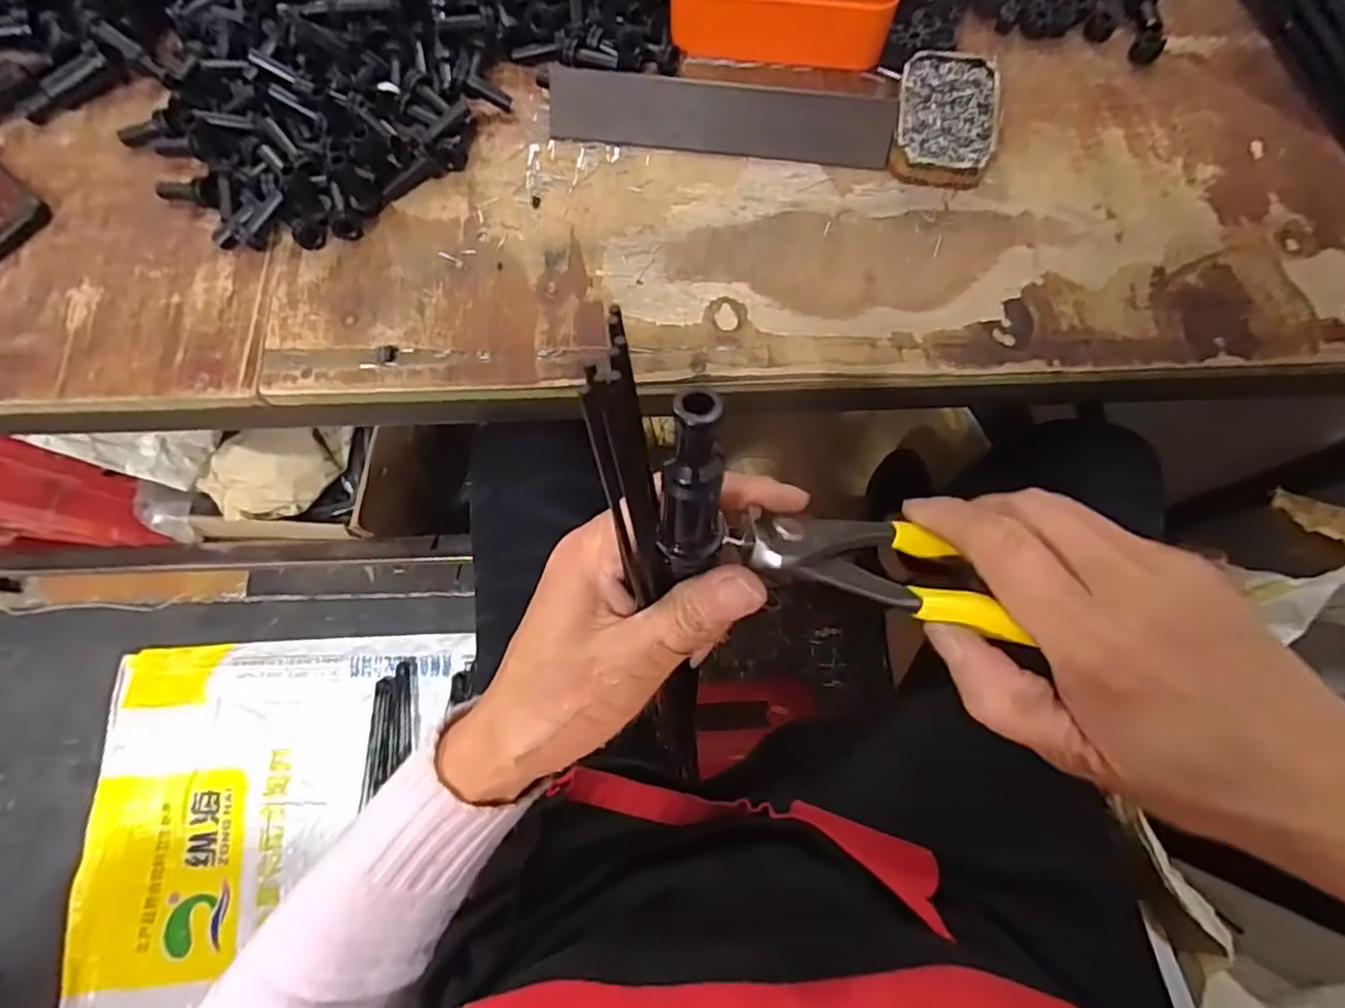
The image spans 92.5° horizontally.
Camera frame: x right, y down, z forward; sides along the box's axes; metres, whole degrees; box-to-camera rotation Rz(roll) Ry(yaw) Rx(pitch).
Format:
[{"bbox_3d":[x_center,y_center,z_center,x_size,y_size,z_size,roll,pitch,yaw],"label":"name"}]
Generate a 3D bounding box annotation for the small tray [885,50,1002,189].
[{"bbox_3d":[0.173,-0.246,0.410,0.062,0.021,0.090,6,75,1],"label":"small tray"}]

